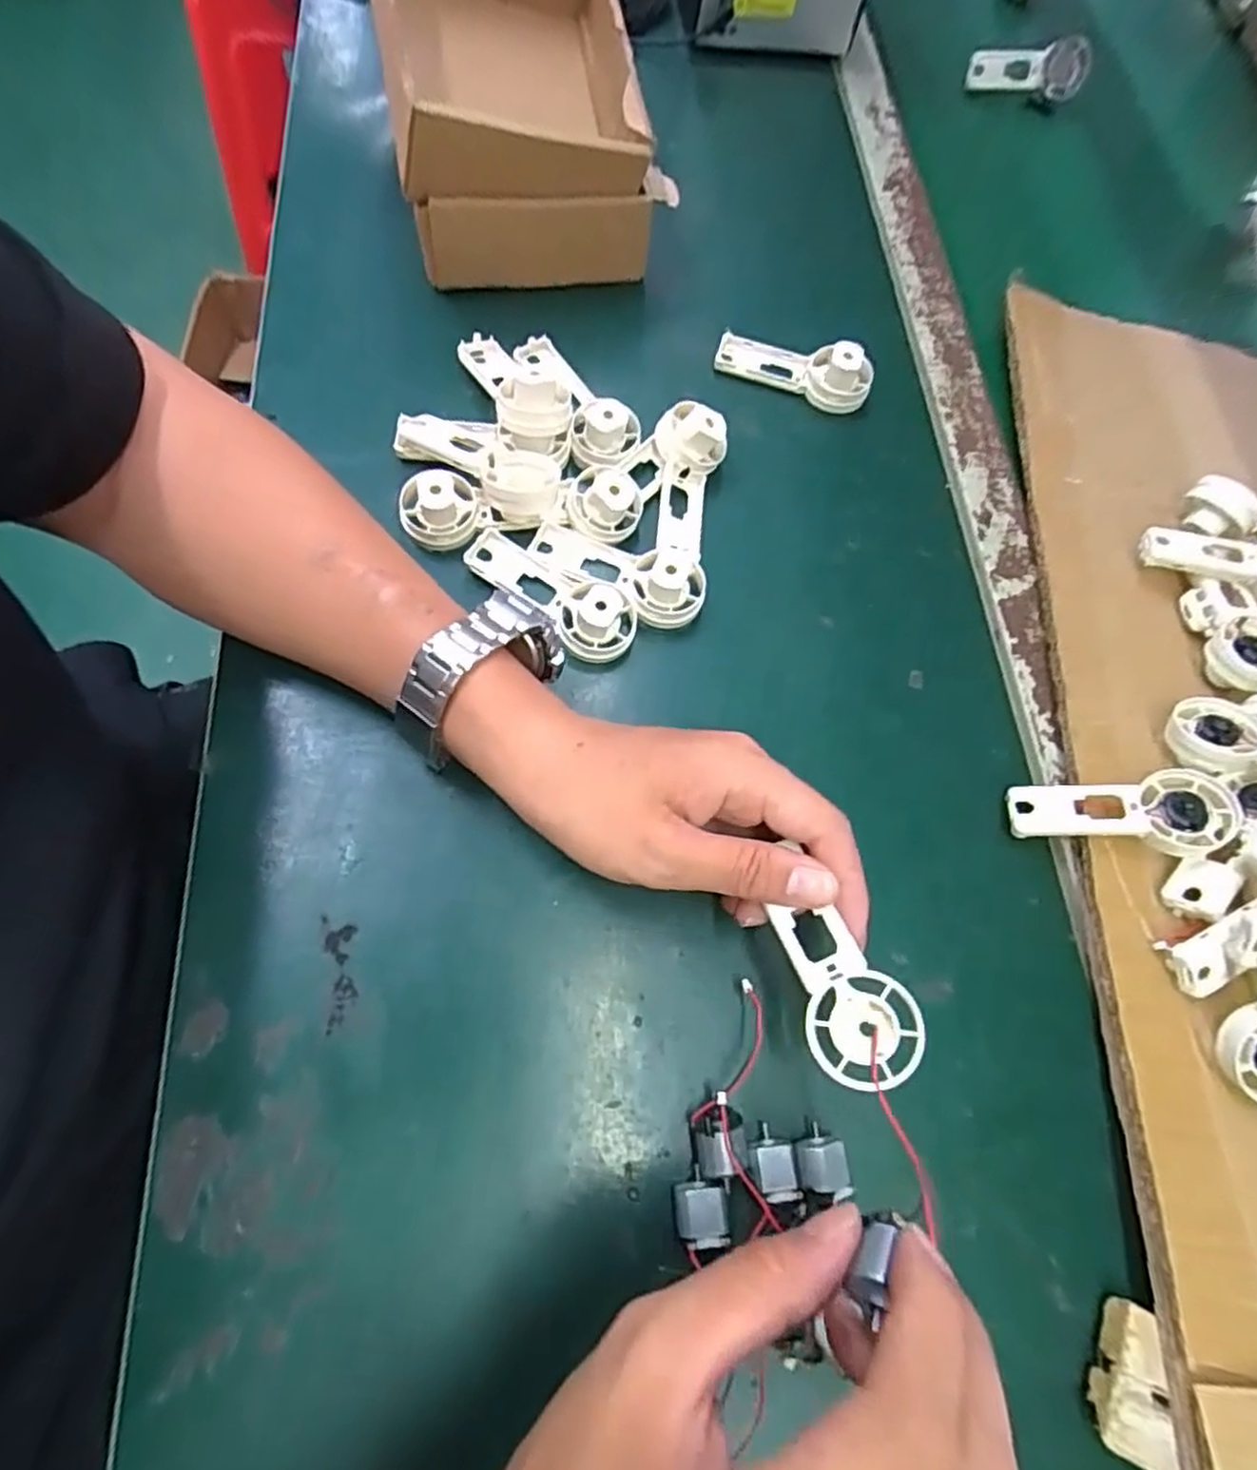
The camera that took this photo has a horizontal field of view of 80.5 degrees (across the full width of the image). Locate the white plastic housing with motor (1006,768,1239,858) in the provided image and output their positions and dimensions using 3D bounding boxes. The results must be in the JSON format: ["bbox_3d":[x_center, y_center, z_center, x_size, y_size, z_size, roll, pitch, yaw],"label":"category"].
[{"bbox_3d":[0.232,0.034,0.351,0.093,0.024,0.037,9,67,1],"label":"white plastic housing with motor"}]

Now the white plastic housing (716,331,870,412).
[{"bbox_3d":[0.099,-0.221,0.446,0.091,0.033,0.027,22,67,7],"label":"white plastic housing"}]

